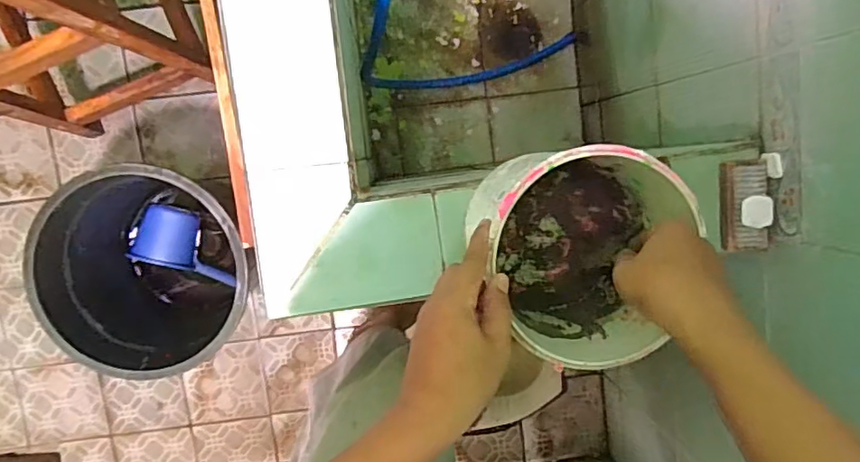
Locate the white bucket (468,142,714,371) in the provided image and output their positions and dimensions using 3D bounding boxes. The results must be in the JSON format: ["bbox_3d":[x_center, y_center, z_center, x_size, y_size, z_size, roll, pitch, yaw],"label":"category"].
[{"bbox_3d":[0.126,0.011,0.550,0.165,0.193,0.181,0,97,-3],"label":"white bucket"}]

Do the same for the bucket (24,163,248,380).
[{"bbox_3d":[-0.568,0.062,1.221,0.379,0.401,0.386,0,97,-3],"label":"bucket"}]

